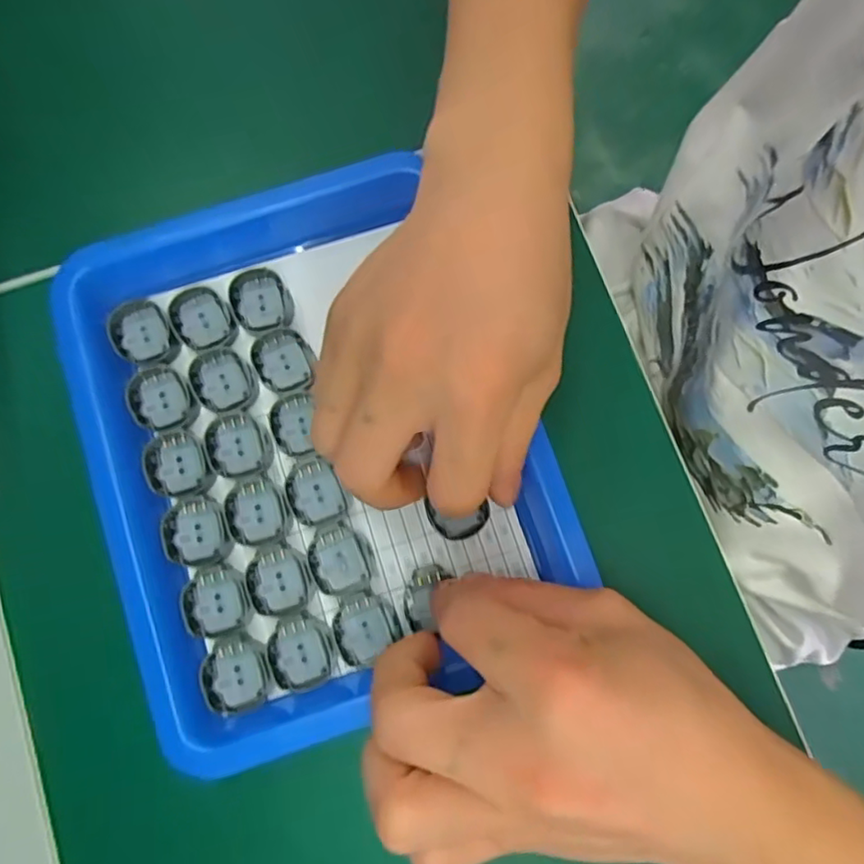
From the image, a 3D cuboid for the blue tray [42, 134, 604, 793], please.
[{"bbox_3d":[-0.051,0.006,0.251,0.182,0.028,0.211,-19,79,-4],"label":"blue tray"}]

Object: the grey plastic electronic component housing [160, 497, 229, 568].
[{"bbox_3d":[-0.097,0.041,0.248,0.025,0.004,0.028,-17,79,-3],"label":"grey plastic electronic component housing"}]

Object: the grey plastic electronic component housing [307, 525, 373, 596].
[{"bbox_3d":[-0.038,0.053,0.247,0.024,0.004,0.026,-13,79,-3],"label":"grey plastic electronic component housing"}]

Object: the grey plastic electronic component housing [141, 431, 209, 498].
[{"bbox_3d":[-0.107,0.013,0.253,0.025,0.004,0.026,-19,79,-4],"label":"grey plastic electronic component housing"}]

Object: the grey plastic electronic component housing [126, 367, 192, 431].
[{"bbox_3d":[-0.117,-0.014,0.259,0.025,0.004,0.026,-11,79,-2],"label":"grey plastic electronic component housing"}]

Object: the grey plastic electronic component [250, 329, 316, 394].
[{"bbox_3d":[-0.064,-0.031,0.261,0.024,0.004,0.028,-31,80,-6],"label":"grey plastic electronic component"}]

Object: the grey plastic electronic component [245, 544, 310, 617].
[{"bbox_3d":[-0.063,0.060,0.247,0.024,0.006,0.026,-13,79,-3],"label":"grey plastic electronic component"}]

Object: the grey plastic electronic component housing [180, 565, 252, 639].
[{"bbox_3d":[-0.088,0.068,0.243,0.025,0.004,0.026,-17,79,-3],"label":"grey plastic electronic component housing"}]

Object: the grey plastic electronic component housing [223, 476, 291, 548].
[{"bbox_3d":[-0.073,0.033,0.252,0.025,0.004,0.027,-16,79,-3],"label":"grey plastic electronic component housing"}]

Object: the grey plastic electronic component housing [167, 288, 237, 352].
[{"bbox_3d":[-0.100,-0.049,0.266,0.024,0.006,0.028,-27,80,-5],"label":"grey plastic electronic component housing"}]

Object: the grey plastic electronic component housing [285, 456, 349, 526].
[{"bbox_3d":[-0.049,0.024,0.251,0.022,0.004,0.027,-22,79,-4],"label":"grey plastic electronic component housing"}]

